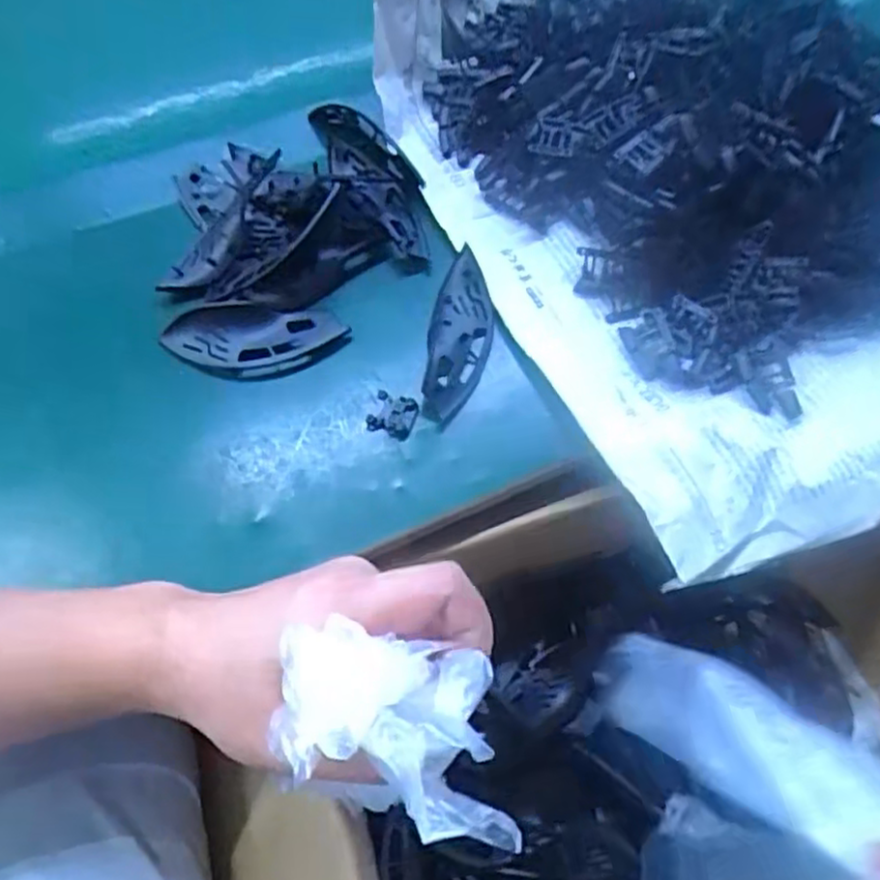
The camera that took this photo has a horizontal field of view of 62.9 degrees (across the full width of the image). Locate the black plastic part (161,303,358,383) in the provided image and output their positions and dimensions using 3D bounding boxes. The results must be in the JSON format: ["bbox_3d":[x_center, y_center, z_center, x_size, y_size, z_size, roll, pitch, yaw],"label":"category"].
[{"bbox_3d":[-0.102,-0.055,0.402,0.097,0.027,0.035,-4,63,-3],"label":"black plastic part"}]

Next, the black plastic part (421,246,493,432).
[{"bbox_3d":[0.011,-0.057,0.409,0.035,0.009,0.104,18,69,-12],"label":"black plastic part"}]

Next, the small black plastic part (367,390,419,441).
[{"bbox_3d":[-0.025,-0.014,0.393,0.025,0.009,0.025,17,64,8],"label":"small black plastic part"}]

